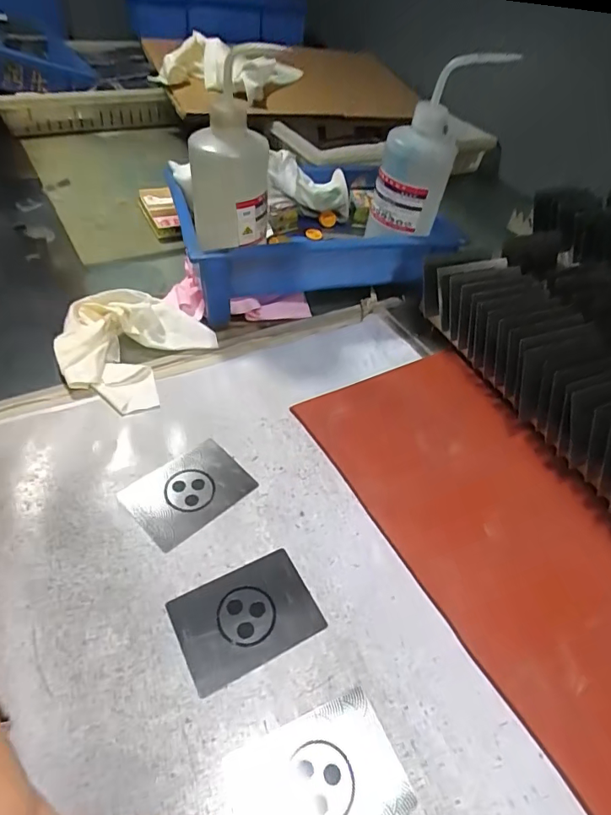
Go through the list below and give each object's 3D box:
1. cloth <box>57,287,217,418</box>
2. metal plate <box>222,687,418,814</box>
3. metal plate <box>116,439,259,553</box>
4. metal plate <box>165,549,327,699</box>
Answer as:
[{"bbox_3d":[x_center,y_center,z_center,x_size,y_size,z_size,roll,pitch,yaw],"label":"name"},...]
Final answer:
[{"bbox_3d":[-0.166,-0.065,0.463,0.122,0.032,0.138,22,48,14],"label":"cloth"},{"bbox_3d":[0.006,0.199,0.259,0.090,0.004,0.063,-16,50,-21],"label":"metal plate"},{"bbox_3d":[-0.088,0.064,0.375,0.086,0.006,0.058,-33,68,-32],"label":"metal plate"},{"bbox_3d":[-0.038,0.134,0.315,0.087,0.004,0.062,-19,51,-23],"label":"metal plate"}]

